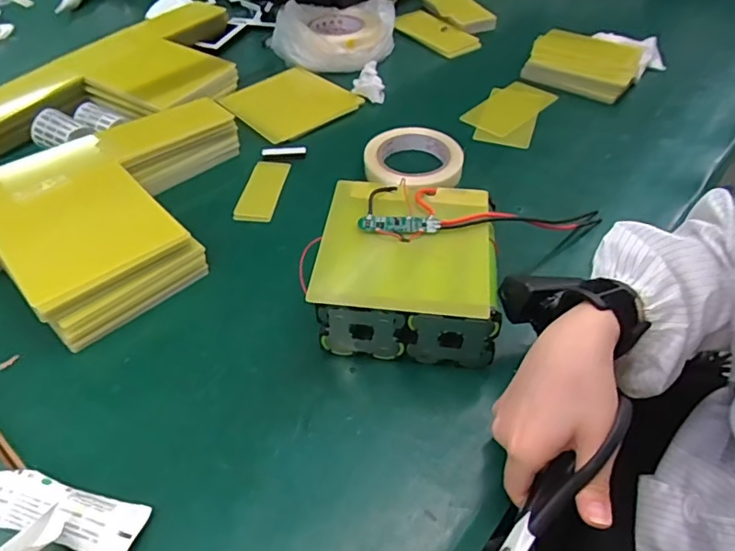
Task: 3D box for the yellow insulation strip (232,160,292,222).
[{"bbox_3d":[-0.117,-0.099,0.609,0.042,0.010,0.101,6,47,7],"label":"yellow insulation strip"}]

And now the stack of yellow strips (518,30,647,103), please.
[{"bbox_3d":[0.310,-0.306,0.781,0.147,0.036,0.125,22,51,20],"label":"stack of yellow strips"}]

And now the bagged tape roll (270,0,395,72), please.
[{"bbox_3d":[-0.052,-0.371,0.819,0.187,0.061,0.134,-2,47,-1],"label":"bagged tape roll"}]

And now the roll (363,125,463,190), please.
[{"bbox_3d":[0.054,-0.131,0.626,0.110,0.029,0.113,0,47,0],"label":"roll"}]

